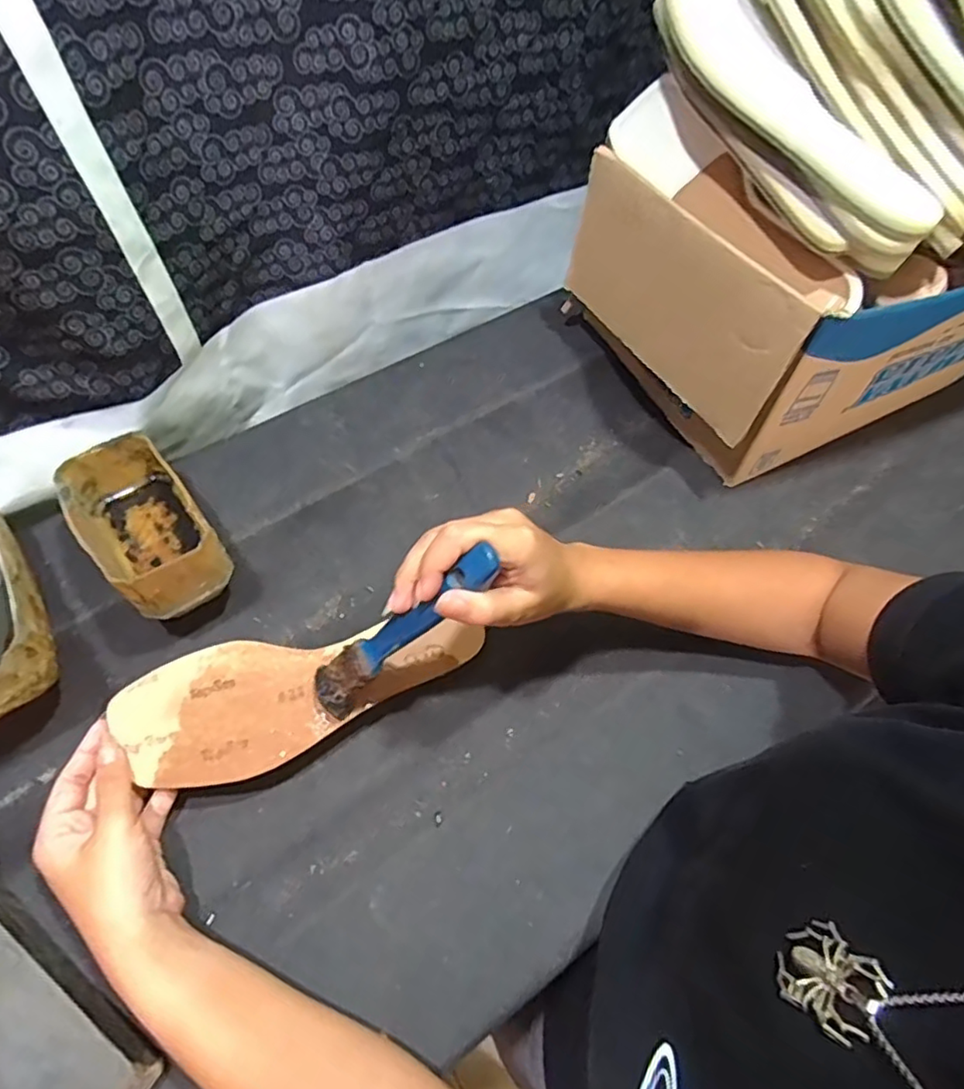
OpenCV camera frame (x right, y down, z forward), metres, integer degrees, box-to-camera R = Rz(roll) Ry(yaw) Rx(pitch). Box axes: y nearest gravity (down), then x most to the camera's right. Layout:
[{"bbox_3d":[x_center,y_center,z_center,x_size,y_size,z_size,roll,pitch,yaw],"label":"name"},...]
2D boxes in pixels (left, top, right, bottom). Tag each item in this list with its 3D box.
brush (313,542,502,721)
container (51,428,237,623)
[{"bbox_3d":[-0.047,0.052,0.350,0.023,0.163,0.028,8,50,-45],"label":"brush"},{"bbox_3d":[-0.246,-0.014,0.451,0.077,0.059,0.132,-37,65,-20],"label":"container"}]

